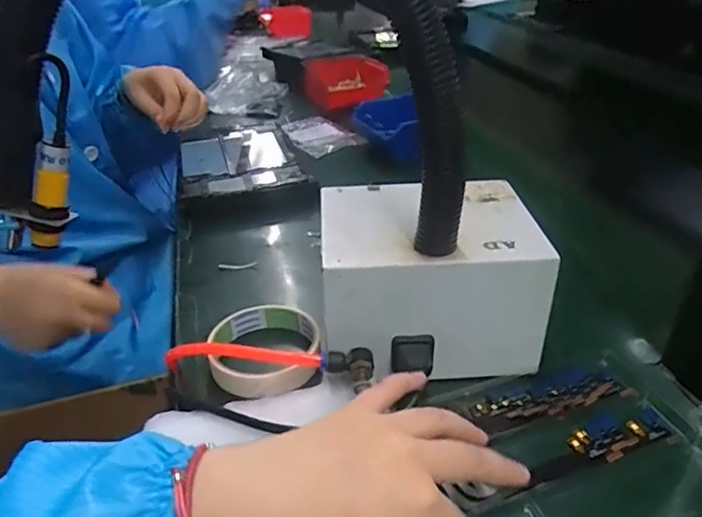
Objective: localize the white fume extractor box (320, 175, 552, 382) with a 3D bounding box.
[{"bbox_3d":[0.055,0.014,0.429,0.156,0.109,0.125,-1,32,-2],"label":"white fume extractor box"}]

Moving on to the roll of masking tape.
[{"bbox_3d":[-0.065,0.068,0.429,0.084,0.029,0.090,0,32,0],"label":"roll of masking tape"}]

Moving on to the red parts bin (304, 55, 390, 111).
[{"bbox_3d":[-0.010,-0.336,1.049,0.154,0.072,0.127,-9,33,-15],"label":"red parts bin"}]

